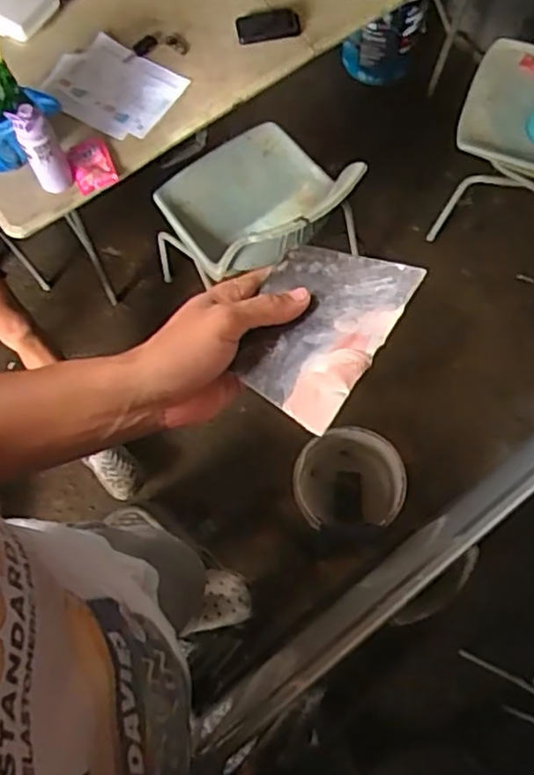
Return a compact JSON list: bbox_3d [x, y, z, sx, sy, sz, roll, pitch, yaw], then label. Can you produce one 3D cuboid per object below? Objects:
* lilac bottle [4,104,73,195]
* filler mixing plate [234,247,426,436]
[{"bbox_3d":[-0.508,-0.535,1.565,0.081,0.222,0.074,-28,73,-7],"label":"lilac bottle"},{"bbox_3d":[0.033,-0.045,0.473,0.093,0.008,0.137,25,65,22],"label":"filler mixing plate"}]

